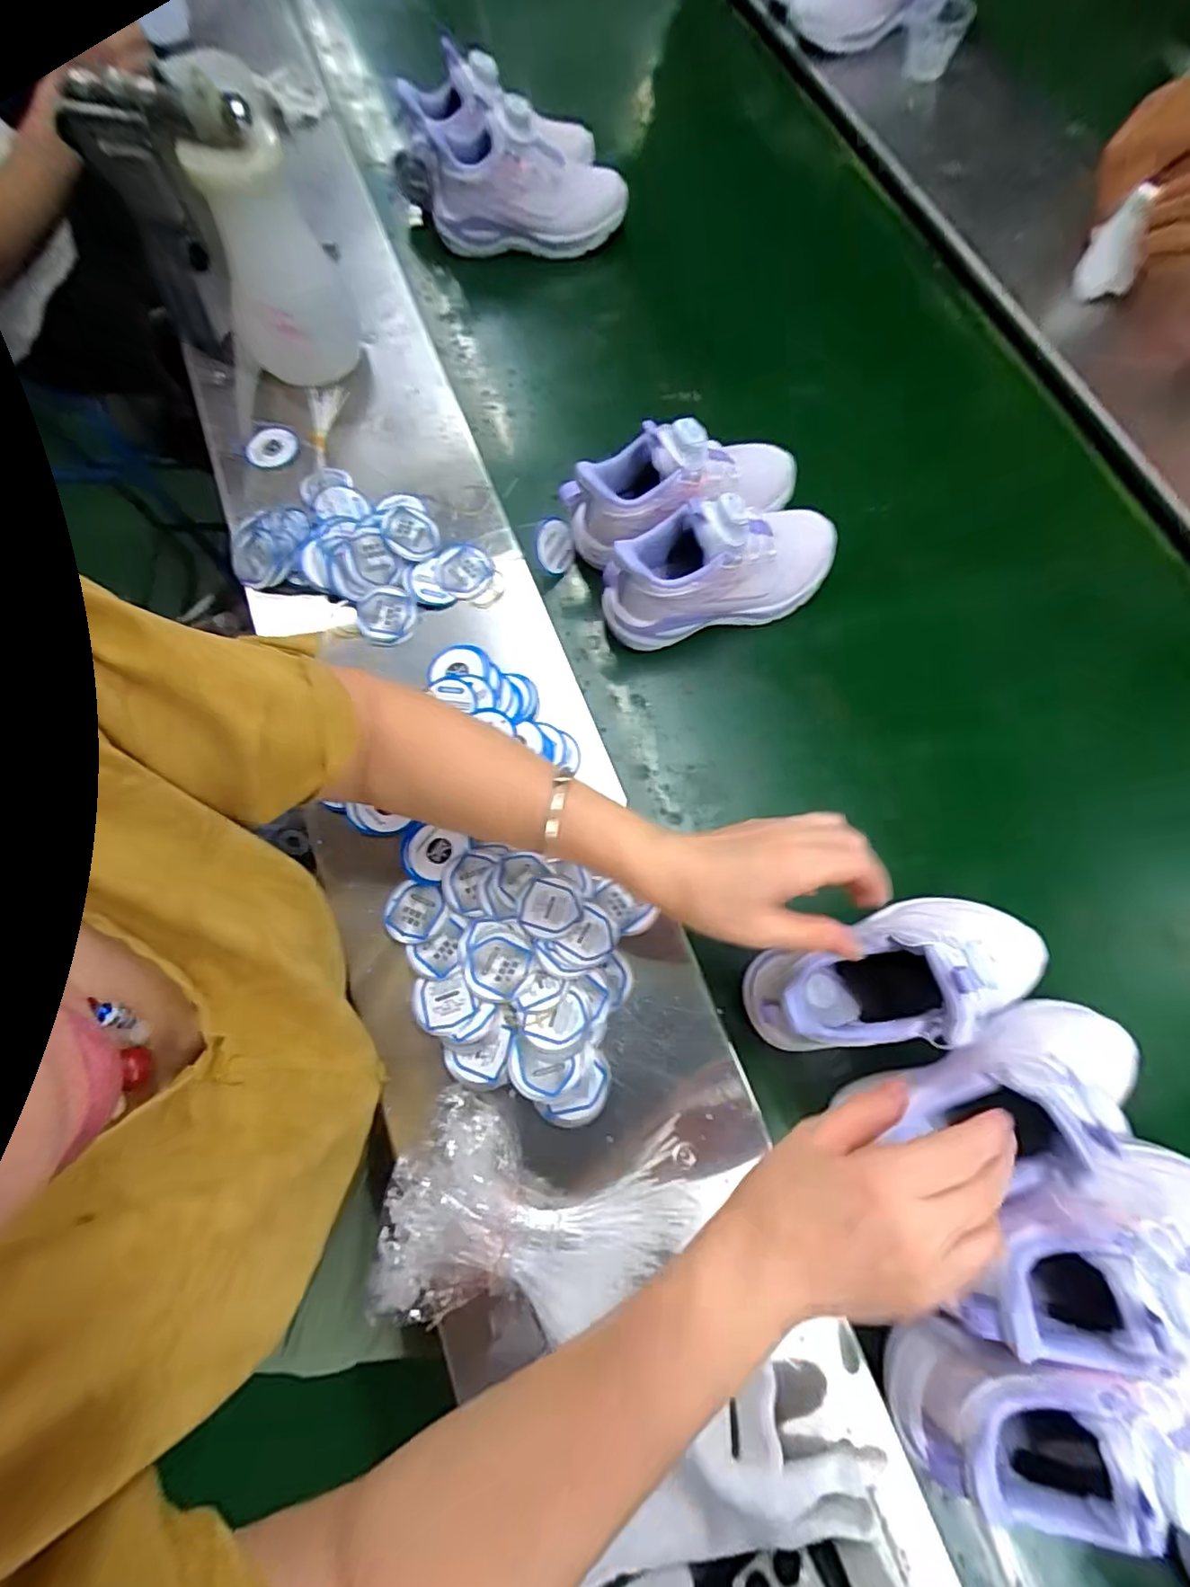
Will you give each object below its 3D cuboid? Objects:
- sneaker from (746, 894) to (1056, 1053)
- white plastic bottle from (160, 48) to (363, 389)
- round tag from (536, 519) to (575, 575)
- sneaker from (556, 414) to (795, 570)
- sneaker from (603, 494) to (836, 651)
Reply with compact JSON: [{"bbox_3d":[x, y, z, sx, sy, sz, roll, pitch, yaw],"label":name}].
[{"bbox_3d":[0.210,0.113,0.385,0.207,0.122,0.076,-14,76,-4],"label":"sneaker"},{"bbox_3d":[-0.263,-0.436,0.488,0.102,0.202,0.096,-28,77,-7],"label":"white plastic bottle"},{"bbox_3d":[-0.036,-0.223,0.550,0.037,0.044,0.005,-31,36,-21],"label":"round tag"},{"bbox_3d":[0.078,-0.269,0.522,0.210,0.092,0.093,-34,78,-9],"label":"sneaker"},{"bbox_3d":[0.109,-0.190,0.509,0.211,0.108,0.079,-13,76,-3],"label":"sneaker"}]

